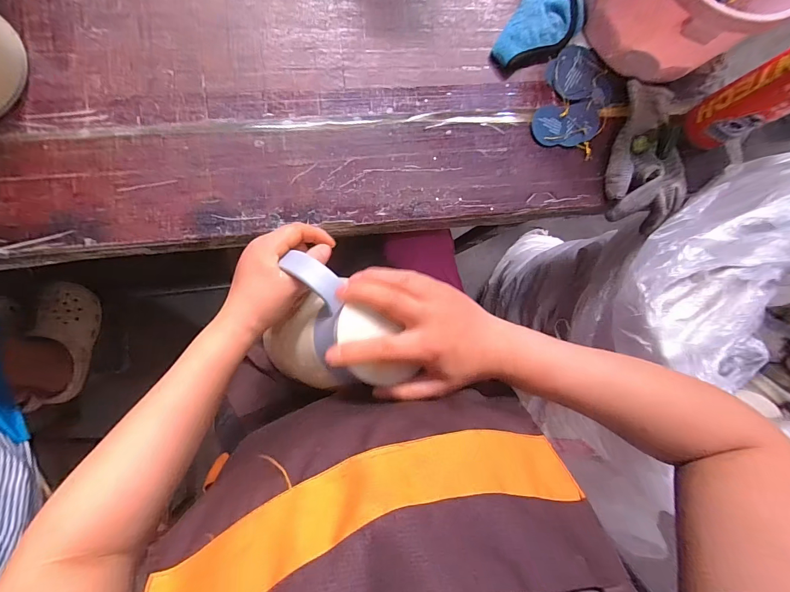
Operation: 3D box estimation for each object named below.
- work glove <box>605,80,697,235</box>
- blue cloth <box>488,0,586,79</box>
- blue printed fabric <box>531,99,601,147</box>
[{"bbox_3d":[0.344,-0.191,0.487,0.104,0.033,0.187,11,86,-8],"label":"work glove"},{"bbox_3d":[0.196,-0.354,0.471,0.084,0.030,0.161,30,84,-6],"label":"blue cloth"},{"bbox_3d":[0.230,-0.228,0.484,0.095,0.004,0.053,-11,89,-9],"label":"blue printed fabric"}]

